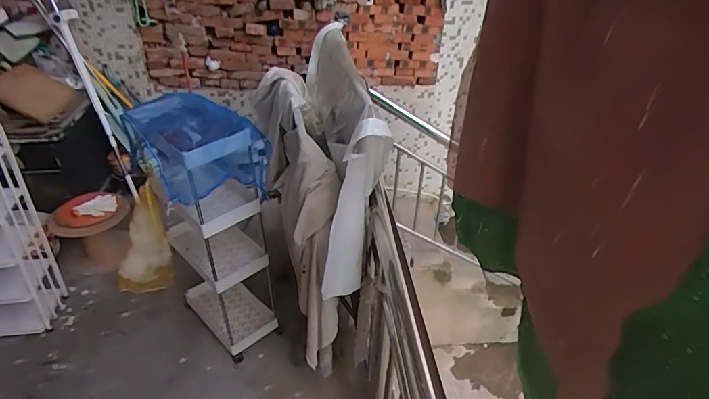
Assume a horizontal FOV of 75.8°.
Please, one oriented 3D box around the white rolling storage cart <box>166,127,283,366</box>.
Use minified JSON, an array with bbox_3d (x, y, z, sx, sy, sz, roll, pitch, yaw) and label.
[{"bbox_3d":[-0.465,0.151,1.625,0.265,0.899,0.395,-21,40,-30],"label":"white rolling storage cart"}]

